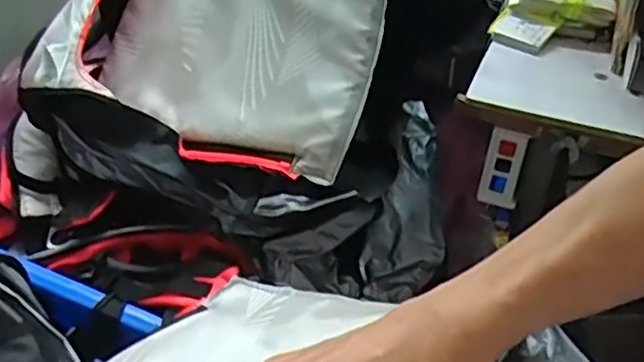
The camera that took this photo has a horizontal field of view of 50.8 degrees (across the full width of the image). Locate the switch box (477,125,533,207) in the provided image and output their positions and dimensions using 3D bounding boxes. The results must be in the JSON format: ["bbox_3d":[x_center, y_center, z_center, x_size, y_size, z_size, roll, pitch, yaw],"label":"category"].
[{"bbox_3d":[0.223,-0.019,0.833,0.047,0.111,0.022,19,41,20],"label":"switch box"}]

